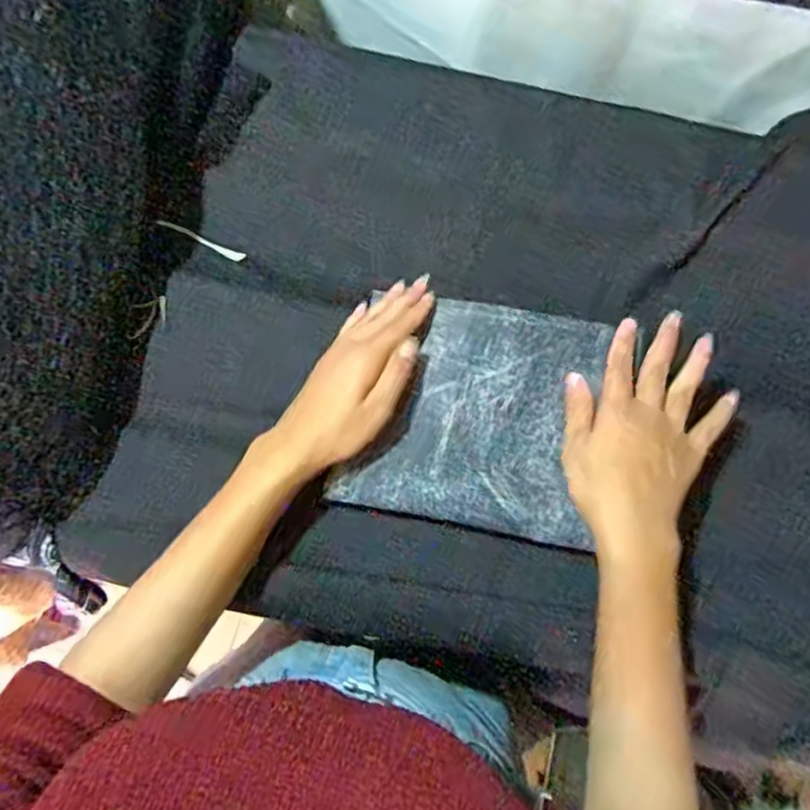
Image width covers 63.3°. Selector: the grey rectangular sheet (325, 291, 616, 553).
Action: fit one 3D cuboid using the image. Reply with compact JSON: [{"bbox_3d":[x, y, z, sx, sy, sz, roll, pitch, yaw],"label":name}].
[{"bbox_3d":[0.050,0.005,0.463,0.165,0.006,0.158,10,79,4],"label":"grey rectangular sheet"}]

